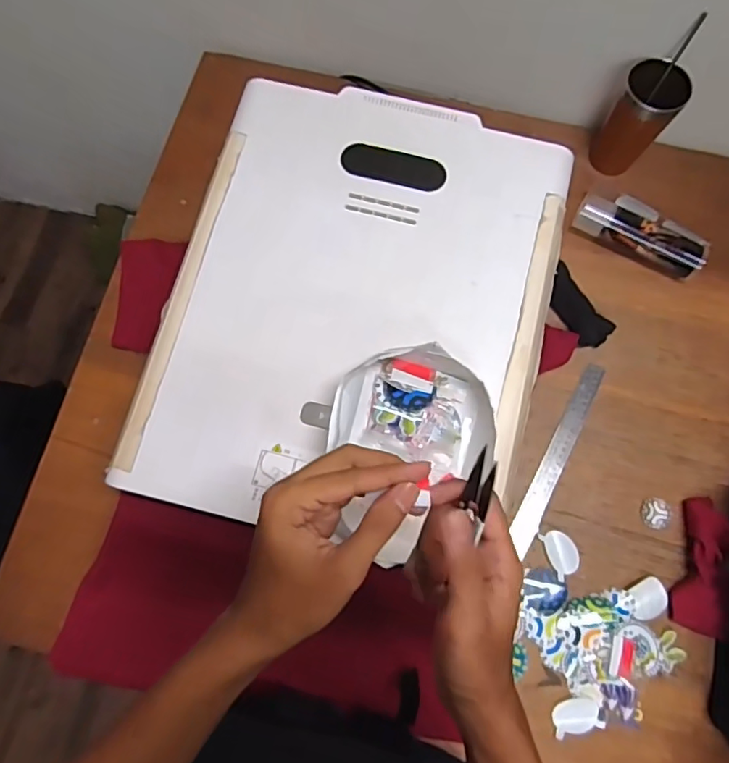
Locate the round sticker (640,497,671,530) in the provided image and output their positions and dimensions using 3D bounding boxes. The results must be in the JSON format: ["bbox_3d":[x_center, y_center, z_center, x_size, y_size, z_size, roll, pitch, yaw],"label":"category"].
[{"bbox_3d":[0.378,0.171,0.711,0.038,0.004,0.040,0,74,-2],"label":"round sticker"}]

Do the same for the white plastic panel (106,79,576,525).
[{"bbox_3d":[-0.004,-0.093,0.600,0.400,0.033,0.504,14,74,2],"label":"white plastic panel"}]

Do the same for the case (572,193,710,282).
[{"bbox_3d":[0.397,-0.213,0.793,0.184,0.048,0.074,35,76,8],"label":"case"}]

